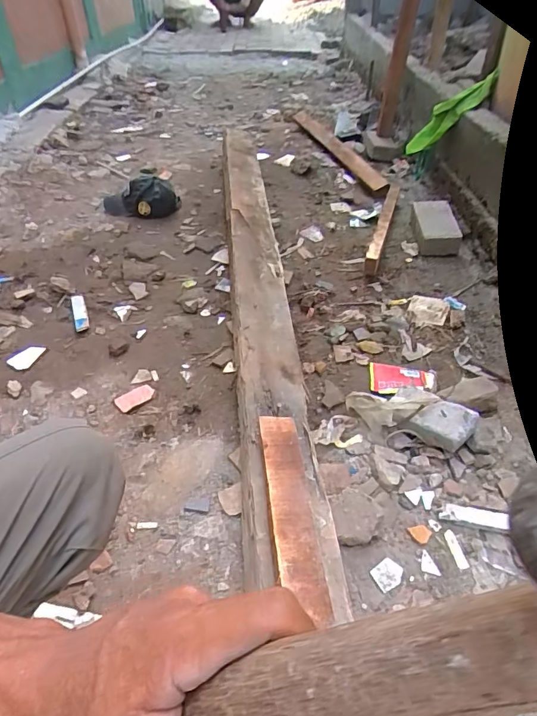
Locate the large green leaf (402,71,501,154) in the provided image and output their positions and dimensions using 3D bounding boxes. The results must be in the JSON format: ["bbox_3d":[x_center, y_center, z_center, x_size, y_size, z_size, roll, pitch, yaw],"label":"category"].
[{"bbox_3d":[0.558,-0.759,1.426,0.080,0.309,0.061,41,43,-16],"label":"large green leaf"}]

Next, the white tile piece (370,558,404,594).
[{"bbox_3d":[0.171,0.311,0.652,0.045,0.005,0.036,-24,47,-23],"label":"white tile piece"}]

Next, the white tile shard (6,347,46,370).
[{"bbox_3d":[-0.540,-0.003,1.013,0.045,0.012,0.076,16,45,18],"label":"white tile shard"}]

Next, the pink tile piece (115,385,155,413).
[{"bbox_3d":[-0.269,0.081,0.918,0.076,0.009,0.040,-27,48,-25],"label":"pink tile piece"}]

